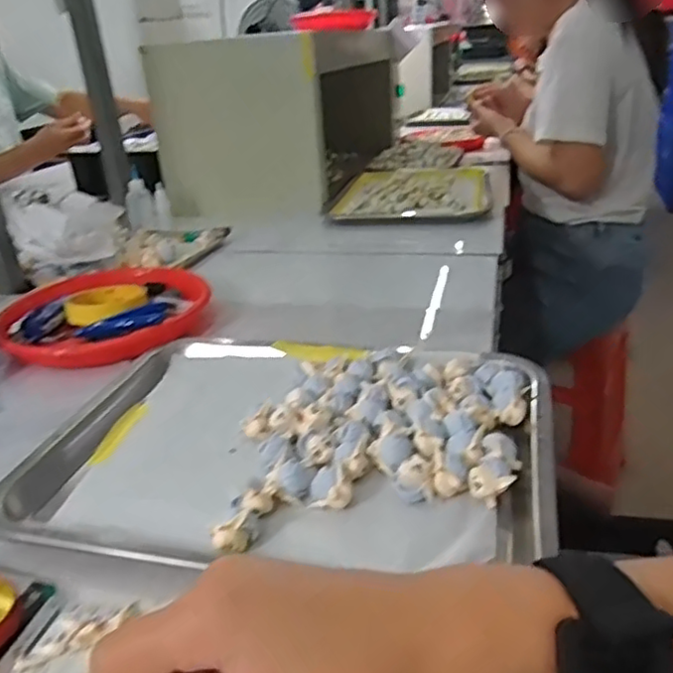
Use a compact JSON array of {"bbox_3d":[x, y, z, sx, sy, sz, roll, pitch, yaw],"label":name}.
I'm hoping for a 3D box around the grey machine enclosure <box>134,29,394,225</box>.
[{"bbox_3d":[-0.075,-0.463,1.305,0.318,0.273,0.619,4,27,17],"label":"grey machine enclosure"}]

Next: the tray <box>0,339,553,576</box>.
[{"bbox_3d":[-0.032,0.070,0.466,0.353,0.028,0.258,0,26,10],"label":"tray"}]

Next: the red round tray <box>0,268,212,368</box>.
[{"bbox_3d":[-0.250,-0.026,0.686,0.201,0.034,0.201,-4,26,2],"label":"red round tray"}]

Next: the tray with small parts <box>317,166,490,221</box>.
[{"bbox_3d":[0.134,-0.265,1.122,0.257,0.028,0.370,1,27,12],"label":"tray with small parts"}]

